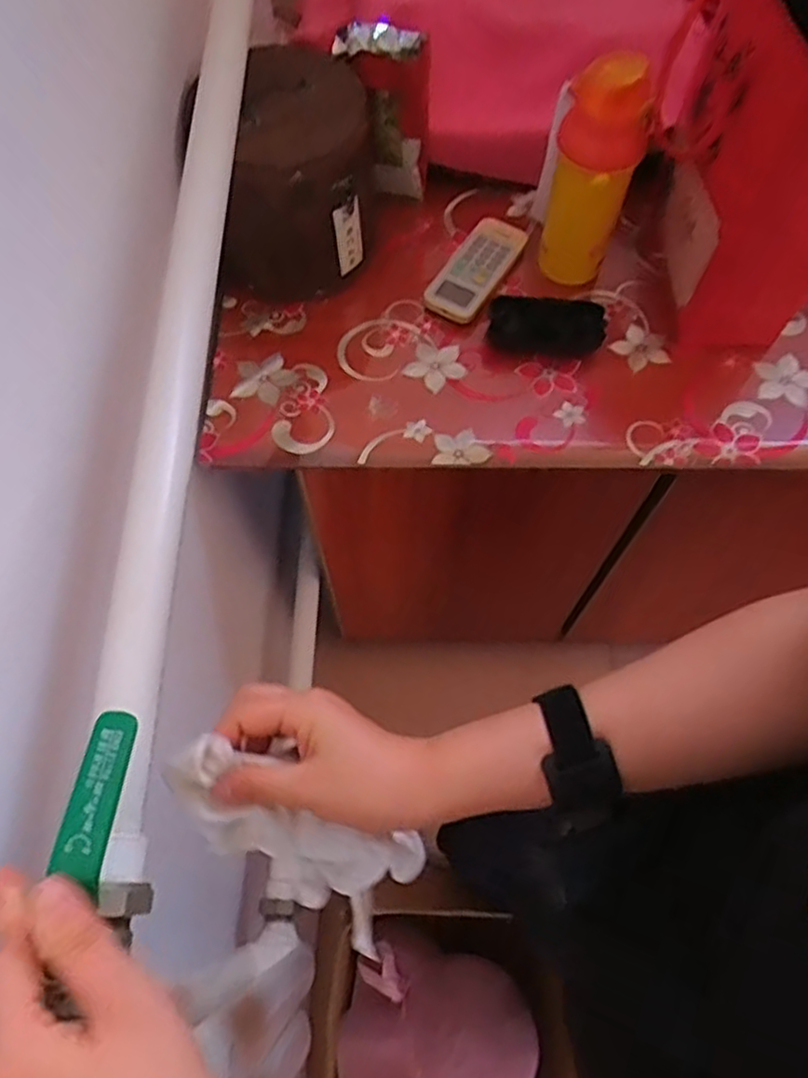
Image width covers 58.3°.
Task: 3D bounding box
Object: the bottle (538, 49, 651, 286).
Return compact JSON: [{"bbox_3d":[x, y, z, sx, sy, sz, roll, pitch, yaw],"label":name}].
[{"bbox_3d":[0.167,-0.322,0.653,0.067,0.222,0.053,13,67,6],"label":"bottle"}]

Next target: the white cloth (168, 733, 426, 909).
[{"bbox_3d":[-0.066,0.159,0.392,0.142,0.066,0.054,34,67,-16],"label":"white cloth"}]

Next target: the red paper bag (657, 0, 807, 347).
[{"bbox_3d":[0.302,-0.322,0.615,0.130,0.290,0.188,0,66,0],"label":"red paper bag"}]

